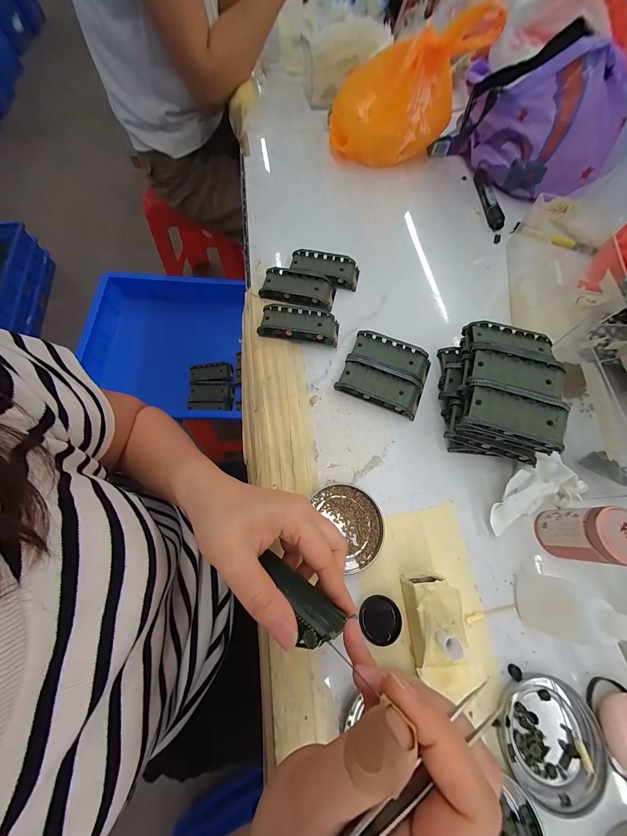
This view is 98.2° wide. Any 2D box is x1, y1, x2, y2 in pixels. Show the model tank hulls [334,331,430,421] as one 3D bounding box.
[{"bbox_3d":[0.088,-0.057,0.326,0.096,0.018,0.091,23,69,5],"label":"model tank hulls"}]

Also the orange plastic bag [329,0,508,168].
[{"bbox_3d":[0.133,-0.502,0.419,0.203,0.157,0.073,10,69,0],"label":"orange plastic bag"}]

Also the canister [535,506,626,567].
[{"bbox_3d":[0.247,0.106,0.245,0.043,0.064,0.043,5,69,-2],"label":"canister"}]

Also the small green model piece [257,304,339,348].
[{"bbox_3d":[-0.016,-0.119,0.342,0.097,0.022,0.047,9,69,0],"label":"small green model piece"}]

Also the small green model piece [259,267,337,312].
[{"bbox_3d":[-0.020,-0.174,0.367,0.096,0.015,0.053,19,69,4],"label":"small green model piece"}]

